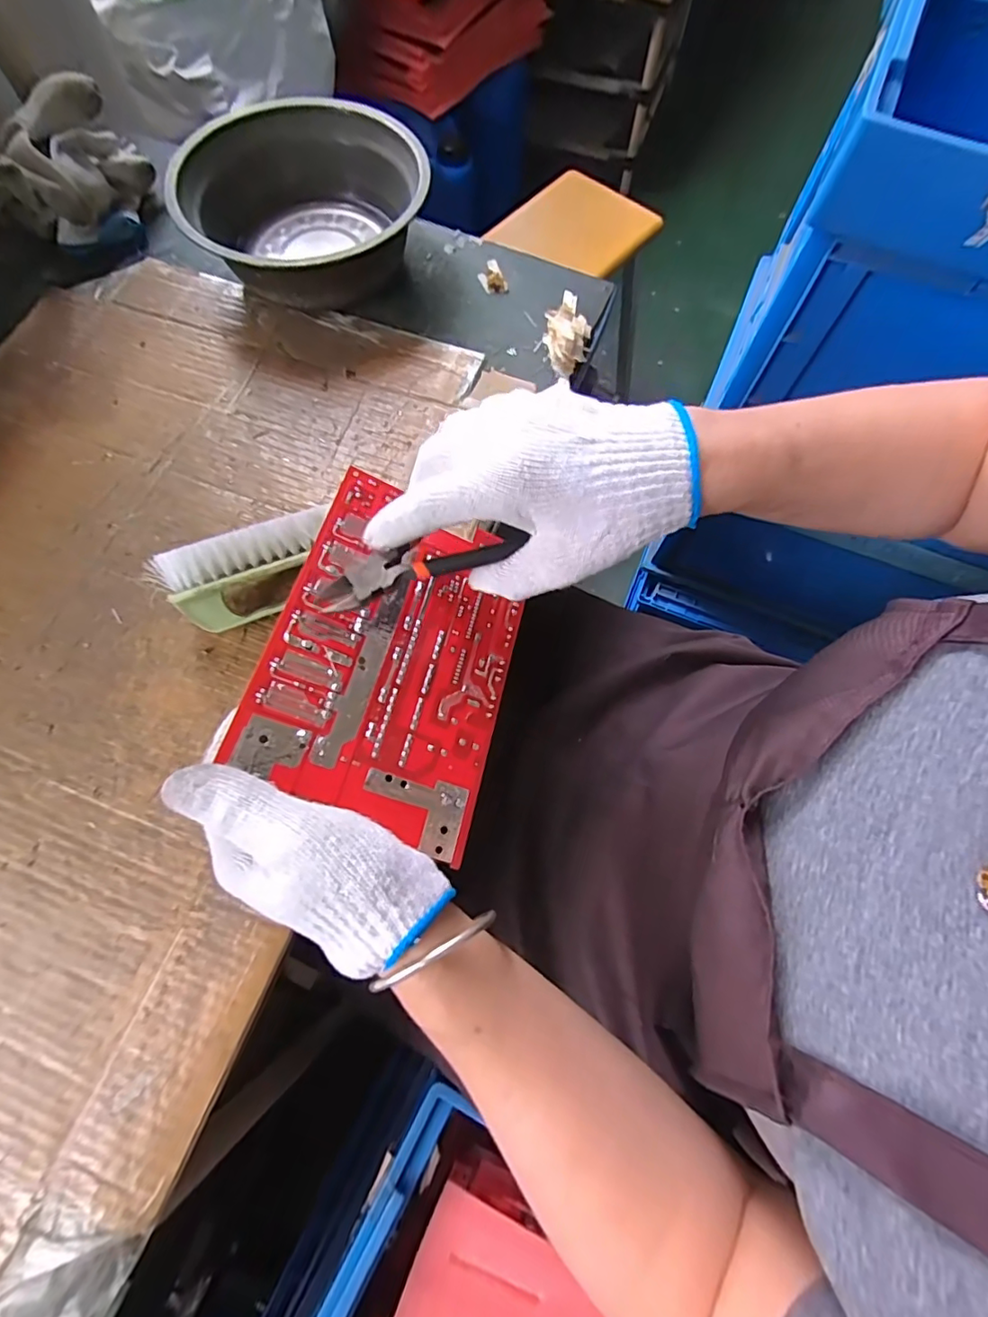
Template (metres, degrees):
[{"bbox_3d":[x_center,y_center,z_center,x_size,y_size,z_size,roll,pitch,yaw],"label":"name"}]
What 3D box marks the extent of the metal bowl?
[{"bbox_3d":[-0.150,-0.359,0.441,0.184,0.069,0.184,1,70,-2],"label":"metal bowl"}]

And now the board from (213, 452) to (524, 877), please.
[{"bbox_3d":[-0.051,-0.005,0.302,0.127,0.004,0.185,23,65,-17],"label":"board"}]

